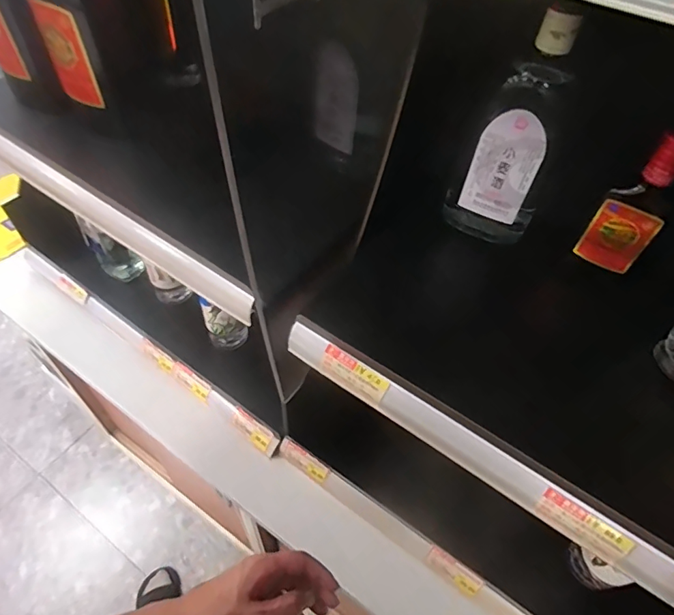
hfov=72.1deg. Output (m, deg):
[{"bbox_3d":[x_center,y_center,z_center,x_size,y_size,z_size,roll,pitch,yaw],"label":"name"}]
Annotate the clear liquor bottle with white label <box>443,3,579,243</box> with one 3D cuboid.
[{"bbox_3d":[0.171,-0.165,0.457,0.095,0.209,0.065,22,54,12],"label":"clear liquor bottle with white label"}]

